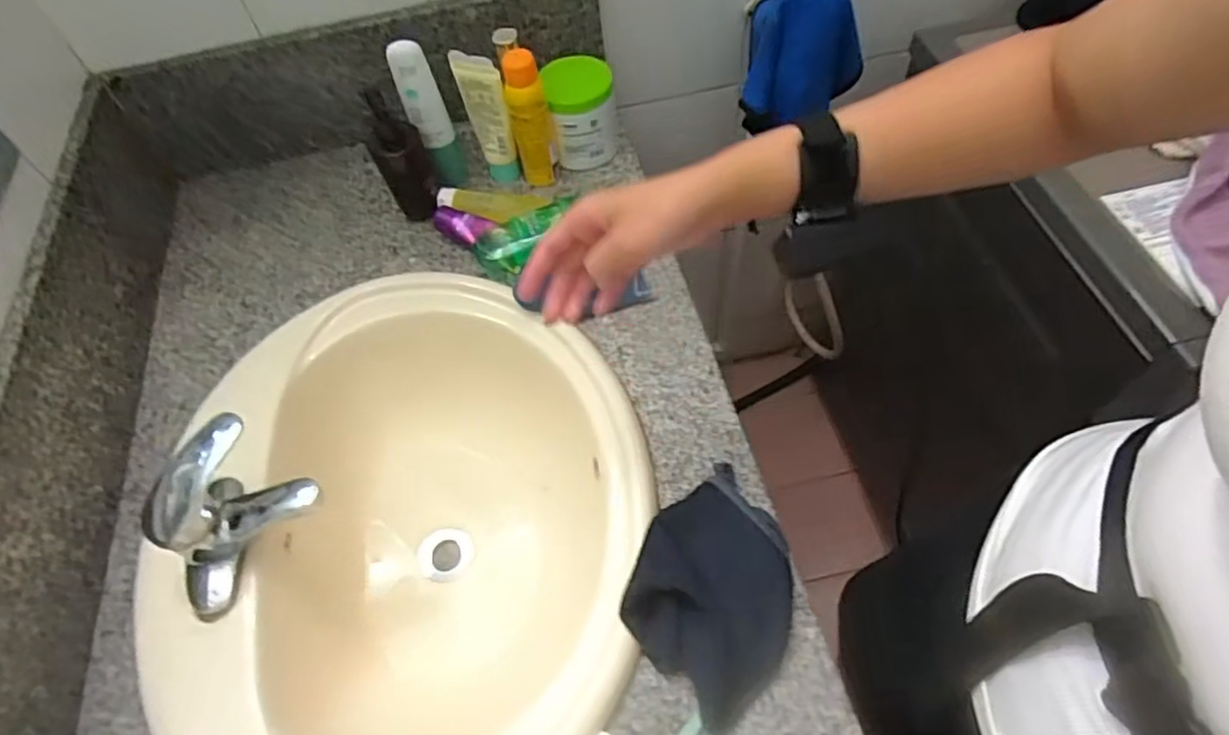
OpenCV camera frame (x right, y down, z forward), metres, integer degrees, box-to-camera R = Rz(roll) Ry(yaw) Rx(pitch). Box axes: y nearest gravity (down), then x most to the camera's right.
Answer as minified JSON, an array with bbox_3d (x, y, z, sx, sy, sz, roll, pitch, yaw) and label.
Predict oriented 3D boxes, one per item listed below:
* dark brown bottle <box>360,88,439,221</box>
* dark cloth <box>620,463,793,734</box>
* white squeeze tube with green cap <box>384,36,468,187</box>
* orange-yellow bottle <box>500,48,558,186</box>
[{"bbox_3d":[-0.238,-0.233,0.753,0.058,0.149,0.045,-25,59,-11],"label":"dark brown bottle"},{"bbox_3d":[0.086,0.176,0.546,0.157,0.034,0.150,-38,62,-18],"label":"dark cloth"},{"bbox_3d":[-0.212,-0.287,0.774,0.043,0.194,0.032,-16,58,-5],"label":"white squeeze tube with green cap"},{"bbox_3d":[-0.095,-0.281,0.770,0.045,0.157,0.037,-10,57,-1],"label":"orange-yellow bottle"}]

